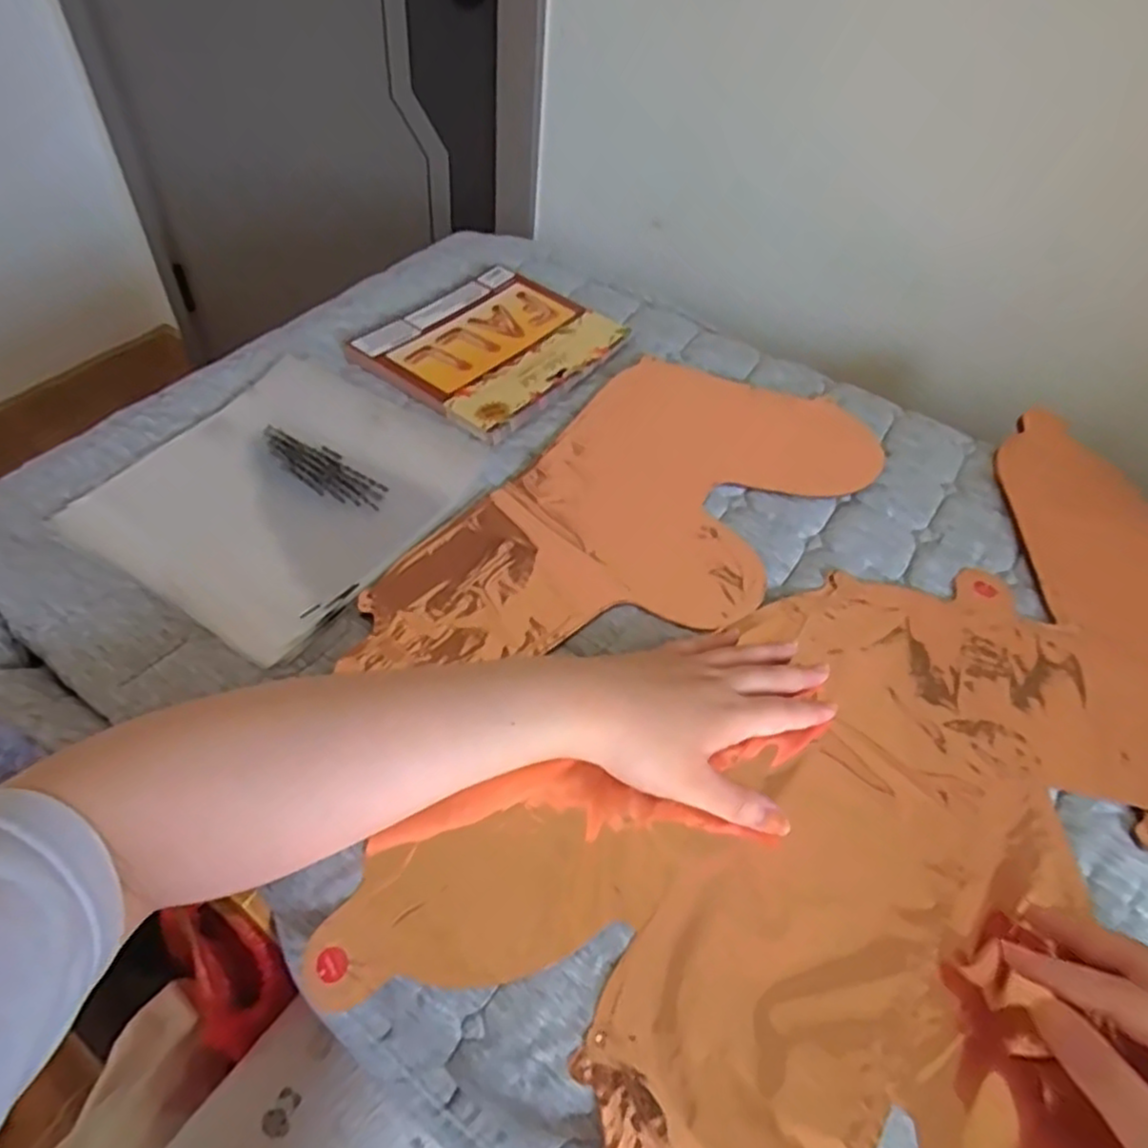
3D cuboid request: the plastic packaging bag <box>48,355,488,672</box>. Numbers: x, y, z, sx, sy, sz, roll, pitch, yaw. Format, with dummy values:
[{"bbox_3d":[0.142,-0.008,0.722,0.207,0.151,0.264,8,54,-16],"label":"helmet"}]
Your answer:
[{"bbox_3d":[-0.197,-0.061,0.502,0.200,0.013,0.219,28,54,16],"label":"plastic packaging bag"}]

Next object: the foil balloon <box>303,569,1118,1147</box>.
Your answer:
[{"bbox_3d":[0.103,0.136,0.398,0.369,0.019,0.388,17,52,7],"label":"foil balloon"}]

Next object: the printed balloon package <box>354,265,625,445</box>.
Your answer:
[{"bbox_3d":[-0.068,-0.203,0.634,0.160,0.012,0.196,32,55,18],"label":"printed balloon package"}]

